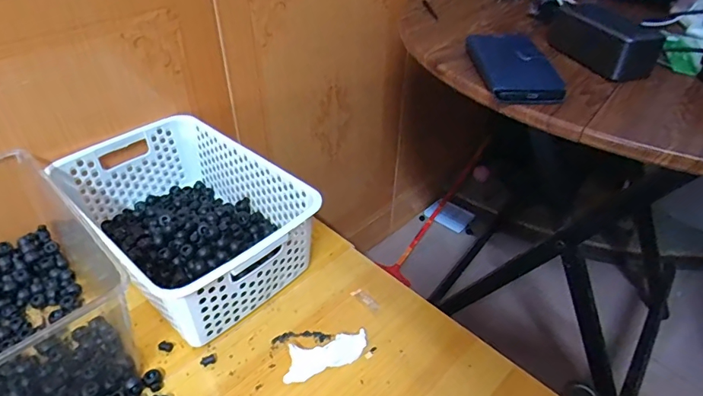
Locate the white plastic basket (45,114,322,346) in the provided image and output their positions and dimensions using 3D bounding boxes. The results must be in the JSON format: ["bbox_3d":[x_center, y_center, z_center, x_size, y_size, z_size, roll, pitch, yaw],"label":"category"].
[{"bbox_3d":[-0.205,0.023,0.572,0.301,0.110,0.200,30,47,31],"label":"white plastic basket"}]

